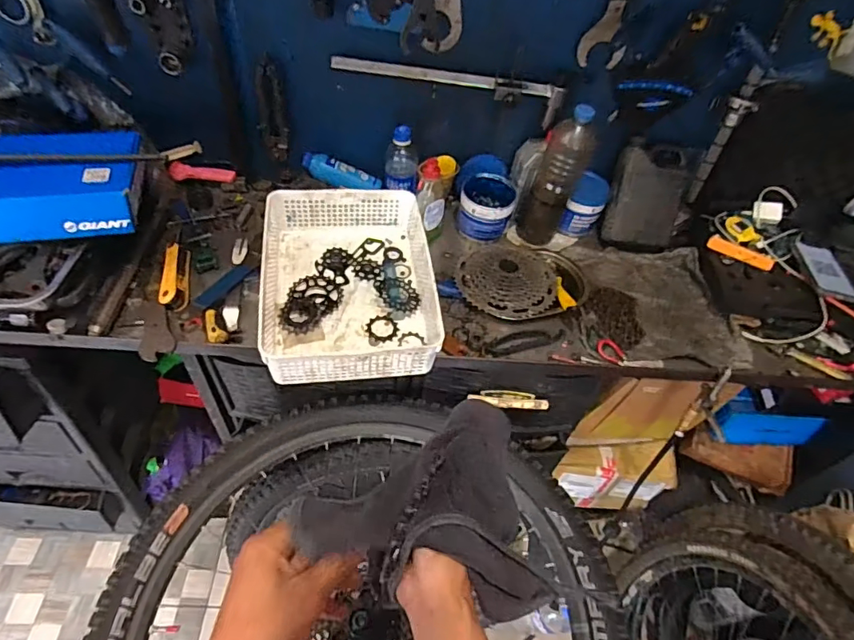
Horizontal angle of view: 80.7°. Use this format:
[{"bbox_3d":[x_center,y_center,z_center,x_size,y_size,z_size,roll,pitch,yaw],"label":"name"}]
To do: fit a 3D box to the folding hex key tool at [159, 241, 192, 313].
[{"bbox_3d":[-0.406,-0.072,0.813,0.038,0.034,0.123,-5,51,-11],"label":"folding hex key tool"}]

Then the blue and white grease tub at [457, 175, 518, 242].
[{"bbox_3d":[0.112,-0.211,0.955,0.101,0.084,0.106,3,50,-4],"label":"blue and white grease tub"}]

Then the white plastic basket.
[{"bbox_3d":[-0.123,-0.064,0.784,0.245,0.091,0.326,-3,51,-9],"label":"white plastic basket"}]

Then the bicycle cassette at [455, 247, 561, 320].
[{"bbox_3d":[0.144,-0.074,0.864,0.178,0.034,0.156,0,50,-7],"label":"bicycle cassette"}]

